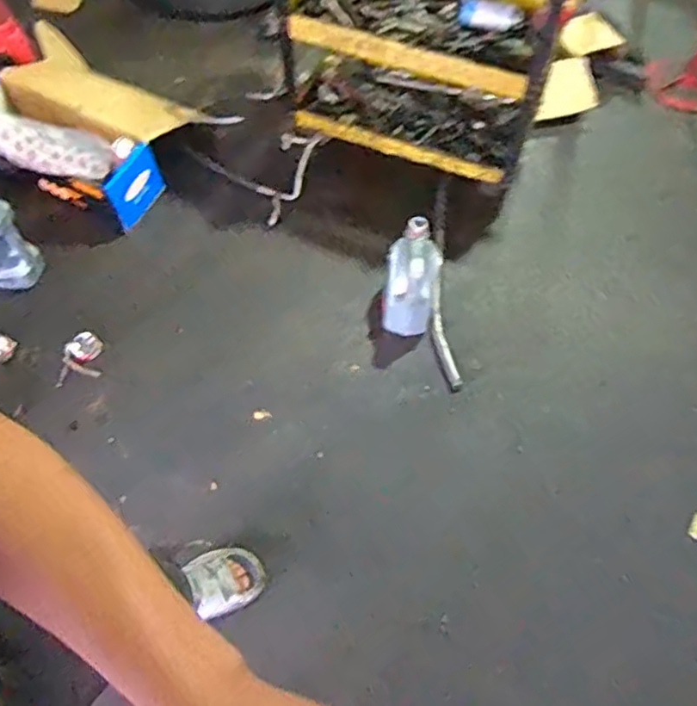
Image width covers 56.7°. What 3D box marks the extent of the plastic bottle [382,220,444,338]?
[{"bbox_3d":[0.150,-0.171,1.610,0.132,0.307,0.118,11,37,10],"label":"plastic bottle"}]

